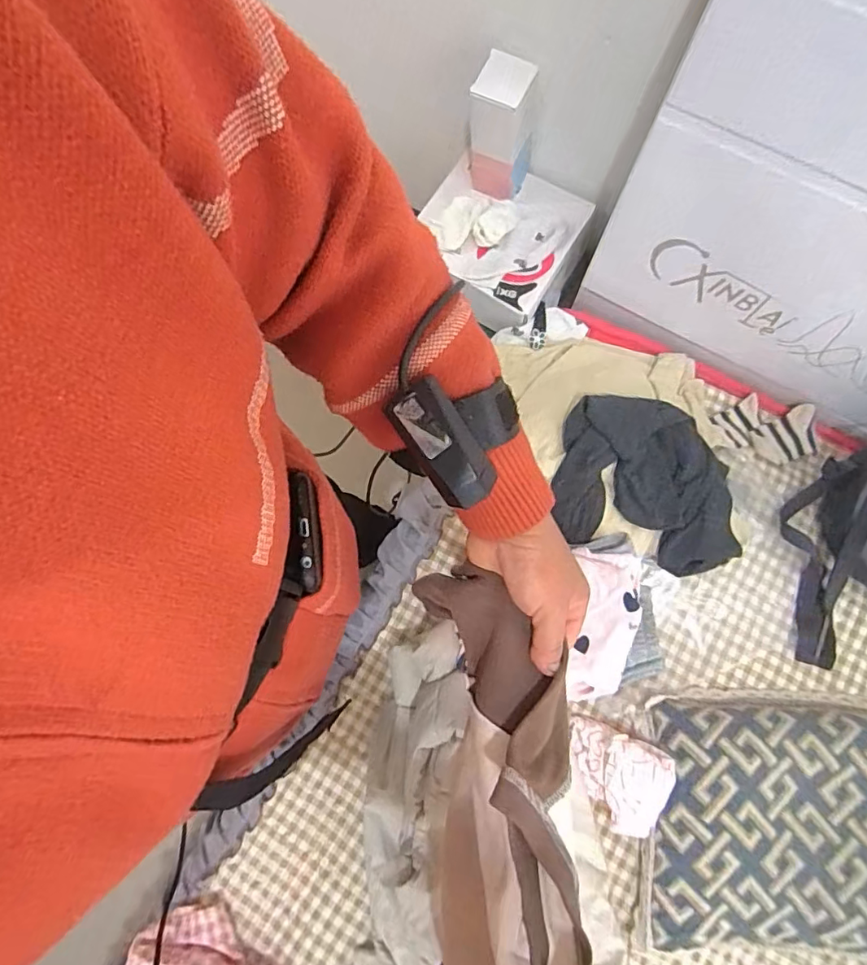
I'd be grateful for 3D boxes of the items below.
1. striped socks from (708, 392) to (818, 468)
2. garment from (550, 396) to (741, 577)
[{"bbox_3d":[0.486,-0.080,0.779,0.151,0.029,0.097,15,78,5],"label":"striped socks"},{"bbox_3d":[0.287,-0.006,0.703,0.251,0.072,0.217,14,78,5],"label":"garment"}]

